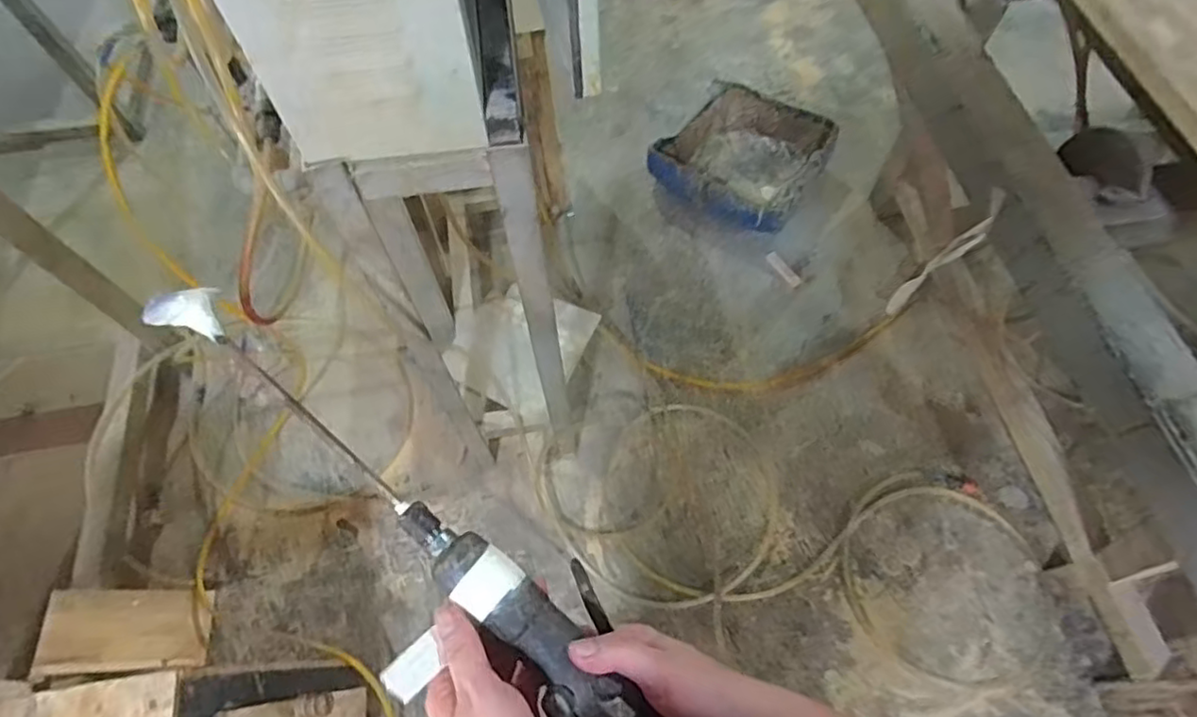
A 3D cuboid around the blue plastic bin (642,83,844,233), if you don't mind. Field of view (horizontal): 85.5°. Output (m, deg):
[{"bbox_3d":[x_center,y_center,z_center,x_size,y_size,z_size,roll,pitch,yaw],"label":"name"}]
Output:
[{"bbox_3d":[0.386,-0.540,1.732,0.389,0.180,0.378,34,70,15],"label":"blue plastic bin"}]

